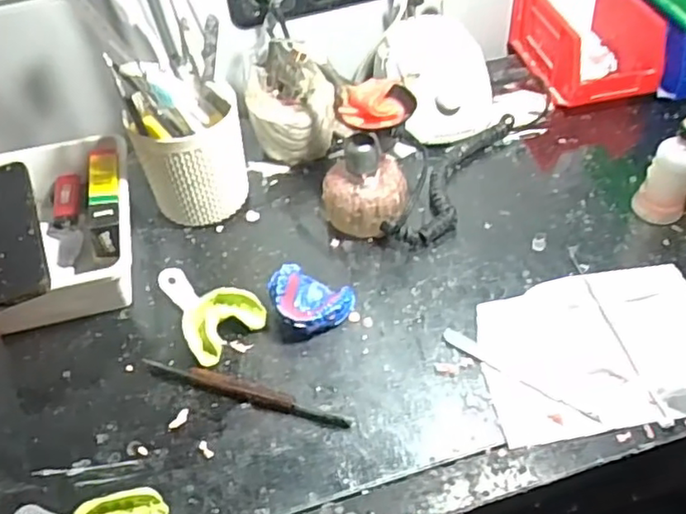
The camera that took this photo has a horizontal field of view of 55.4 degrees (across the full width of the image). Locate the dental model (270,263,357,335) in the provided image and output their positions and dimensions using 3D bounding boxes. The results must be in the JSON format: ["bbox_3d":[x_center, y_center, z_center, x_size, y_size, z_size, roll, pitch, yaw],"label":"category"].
[{"bbox_3d":[-0.029,0.038,0.539,0.065,0.030,0.053,21,53,21],"label":"dental model"}]

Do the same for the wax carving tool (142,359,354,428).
[{"bbox_3d":[-0.076,0.102,0.500,0.171,0.010,0.012,14,51,16],"label":"wax carving tool"}]

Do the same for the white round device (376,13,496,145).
[{"bbox_3d":[0.099,-0.189,0.702,0.106,0.076,0.139,-16,49,-10],"label":"white round device"}]

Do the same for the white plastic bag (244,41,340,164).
[{"bbox_3d":[-0.051,-0.153,0.659,0.086,0.113,0.078,-8,49,-3],"label":"white plastic bag"}]

